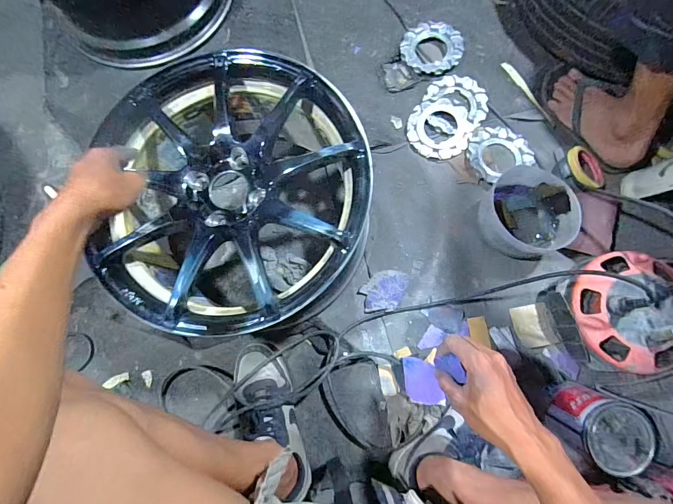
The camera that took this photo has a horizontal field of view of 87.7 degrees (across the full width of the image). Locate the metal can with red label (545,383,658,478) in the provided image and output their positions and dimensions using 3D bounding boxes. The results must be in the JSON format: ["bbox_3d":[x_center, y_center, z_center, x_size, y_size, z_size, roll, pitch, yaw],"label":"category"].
[{"bbox_3d":[0.412,0.281,0.569,0.113,0.106,0.104,29,80,8],"label":"metal can with red label"}]

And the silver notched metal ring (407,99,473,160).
[{"bbox_3d":[0.217,-0.263,0.744,0.127,0.022,0.129,0,78,2],"label":"silver notched metal ring"}]

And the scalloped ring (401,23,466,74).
[{"bbox_3d":[0.211,-0.450,0.775,0.126,0.013,0.129,-2,78,7],"label":"scalloped ring"}]

